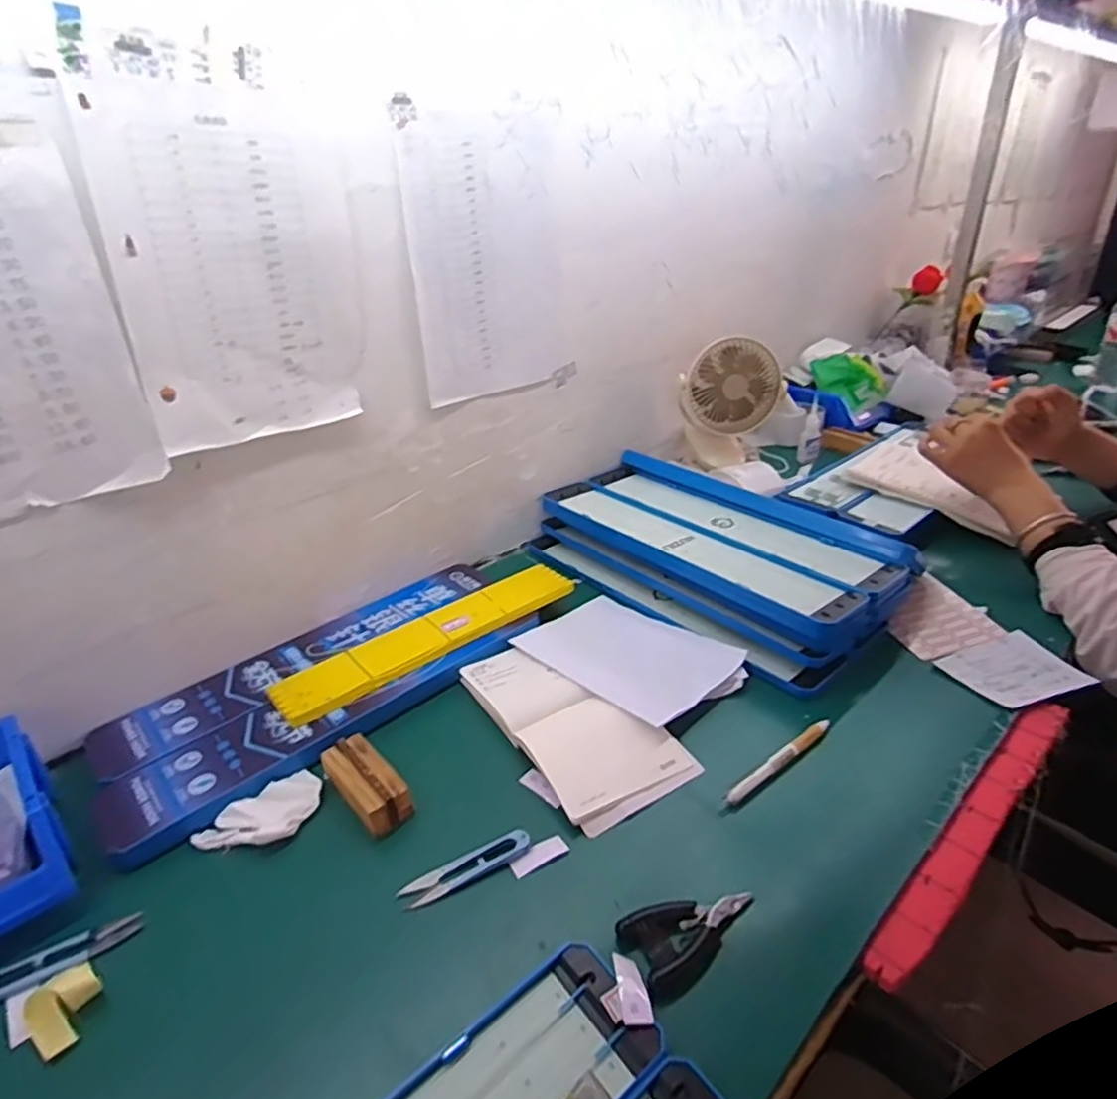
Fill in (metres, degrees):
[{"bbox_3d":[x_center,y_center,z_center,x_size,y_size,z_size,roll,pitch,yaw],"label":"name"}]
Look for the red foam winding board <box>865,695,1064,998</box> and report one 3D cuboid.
[{"bbox_3d":[0.333,0.210,0.519,0.346,0.010,0.032,-26,37,-35],"label":"red foam winding board"}]

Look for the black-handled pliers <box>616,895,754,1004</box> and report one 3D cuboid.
[{"bbox_3d":[0.093,0.266,0.455,0.096,0.011,0.054,-11,31,-16],"label":"black-handled pliers"}]

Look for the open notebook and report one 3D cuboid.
[{"bbox_3d":[0.008,0.160,0.636,0.123,0.024,0.232,-21,35,-30],"label":"open notebook"}]

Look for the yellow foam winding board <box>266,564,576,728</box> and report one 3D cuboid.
[{"bbox_3d":[-0.133,0.088,0.731,0.351,0.020,0.070,-24,37,-34],"label":"yellow foam winding board"}]

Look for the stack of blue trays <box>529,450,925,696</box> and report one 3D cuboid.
[{"bbox_3d":[0.182,0.000,0.855,0.247,0.076,0.454,-26,38,-36],"label":"stack of blue trays"}]

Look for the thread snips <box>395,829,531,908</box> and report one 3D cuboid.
[{"bbox_3d":[-0.070,0.244,0.510,0.102,0.009,0.022,-16,33,-24],"label":"thread snips"}]

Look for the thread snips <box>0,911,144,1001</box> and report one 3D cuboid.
[{"bbox_3d":[-0.346,0.282,0.458,0.098,0.014,0.023,-22,36,-32],"label":"thread snips"}]

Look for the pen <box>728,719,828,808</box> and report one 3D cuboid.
[{"bbox_3d":[0.198,0.185,0.585,0.134,0.012,0.012,-21,35,-30],"label":"pen"}]

